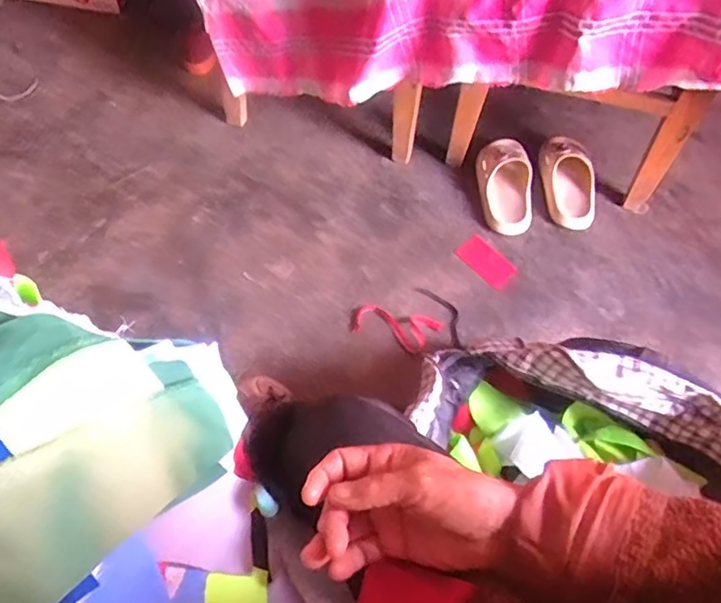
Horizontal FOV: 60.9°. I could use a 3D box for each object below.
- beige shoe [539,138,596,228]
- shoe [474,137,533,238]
[{"bbox_3d":[0.390,-0.230,1.153,0.095,0.056,0.200,3,58,-1],"label":"beige shoe"},{"bbox_3d":[0.268,-0.217,1.141,0.101,0.057,0.198,6,58,1],"label":"shoe"}]

